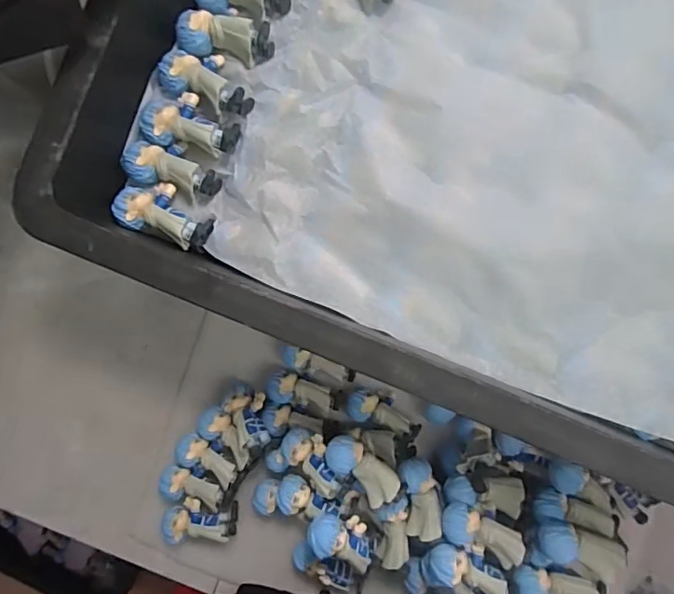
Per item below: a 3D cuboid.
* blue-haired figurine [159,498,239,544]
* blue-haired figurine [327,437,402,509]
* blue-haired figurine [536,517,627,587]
[{"bbox_3d":[-0.114,0.186,0.433,0.059,0.023,0.036,-2,91,2],"label":"blue-haired figurine"},{"bbox_3d":[0.018,0.124,0.378,0.056,0.019,0.028,41,92,1],"label":"blue-haired figurine"},{"bbox_3d":[0.174,0.182,0.370,0.071,0.020,0.033,19,92,1],"label":"blue-haired figurine"}]

